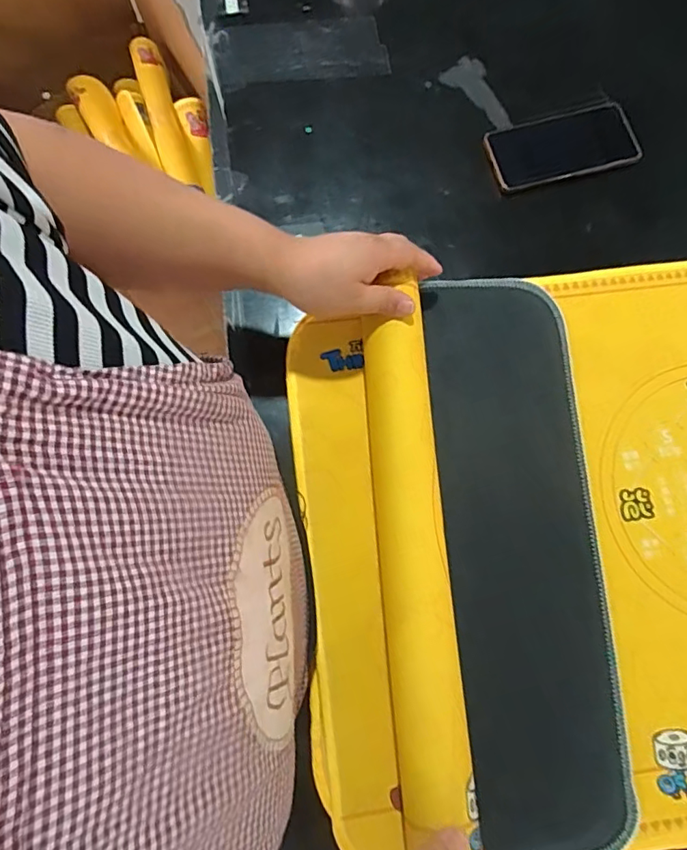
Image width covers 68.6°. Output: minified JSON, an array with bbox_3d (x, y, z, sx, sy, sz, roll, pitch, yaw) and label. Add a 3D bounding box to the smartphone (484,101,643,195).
[{"bbox_3d":[0.251,-0.319,0.578,0.167,0.015,0.084,-14,77,-3],"label":"smartphone"}]

